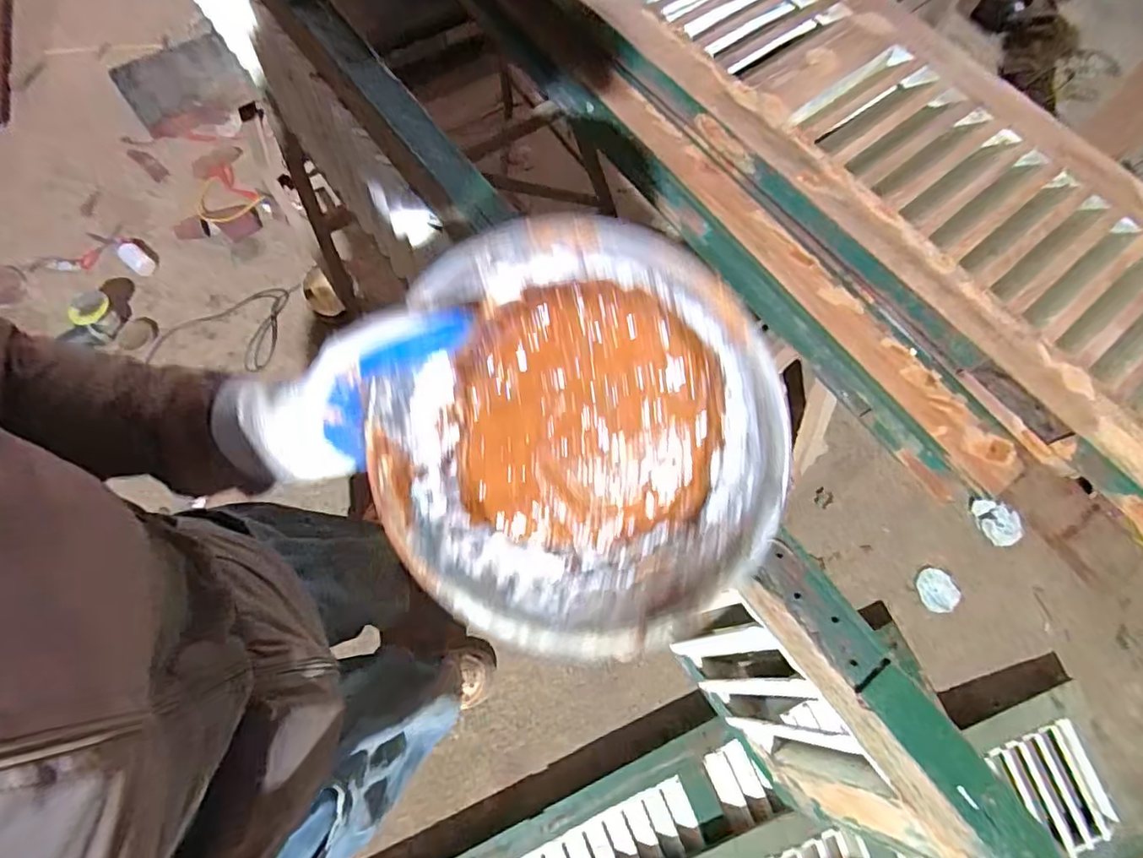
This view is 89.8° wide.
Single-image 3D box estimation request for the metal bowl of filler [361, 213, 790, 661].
[{"bbox_3d":[0.001,0.012,0.319,0.214,0.085,0.214,1,97,11],"label":"metal bowl of filler"}]

